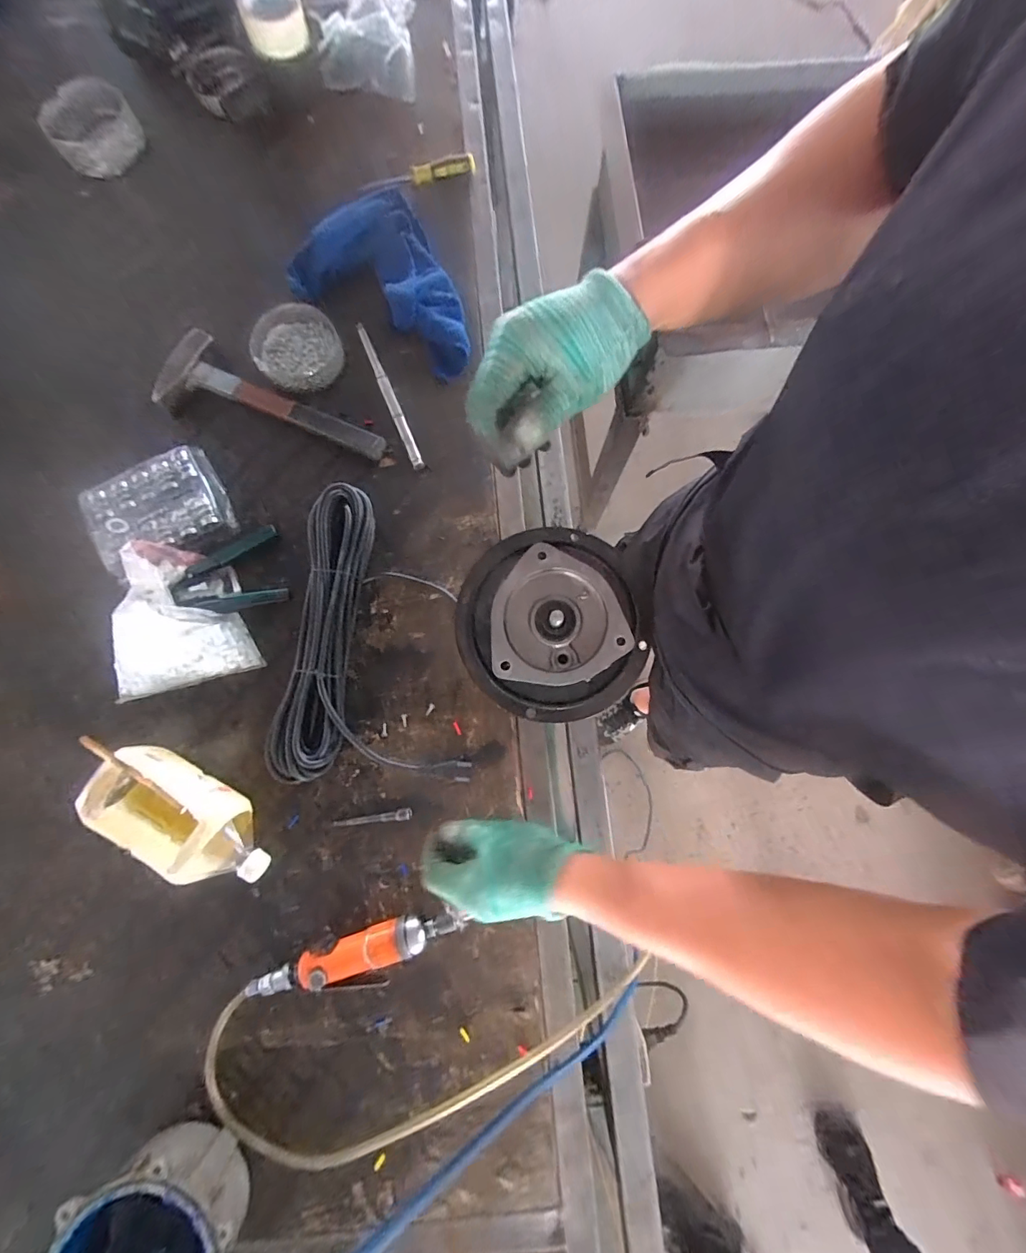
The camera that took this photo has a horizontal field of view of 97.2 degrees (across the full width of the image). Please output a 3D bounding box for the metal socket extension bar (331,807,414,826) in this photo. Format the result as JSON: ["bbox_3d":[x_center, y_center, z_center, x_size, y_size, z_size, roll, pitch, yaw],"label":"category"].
[{"bbox_3d":[-0.170,0.232,0.549,0.097,0.009,0.014,-6,78,0],"label":"metal socket extension bar"}]

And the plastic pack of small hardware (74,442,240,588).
[{"bbox_3d":[-0.490,-0.161,0.630,0.177,0.034,0.142,-28,79,-4],"label":"plastic pack of small hardware"}]

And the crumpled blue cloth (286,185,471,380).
[{"bbox_3d":[-0.191,-0.483,0.670,0.218,0.065,0.288,-27,79,-4],"label":"crumpled blue cloth"}]

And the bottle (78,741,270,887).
[{"bbox_3d":[-0.374,0.226,0.524,0.207,0.083,0.096,29,80,7],"label":"bottle"}]

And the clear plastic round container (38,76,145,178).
[{"bbox_3d":[-0.701,-0.831,0.758,0.141,0.050,0.116,-34,80,-5],"label":"clear plastic round container"}]

